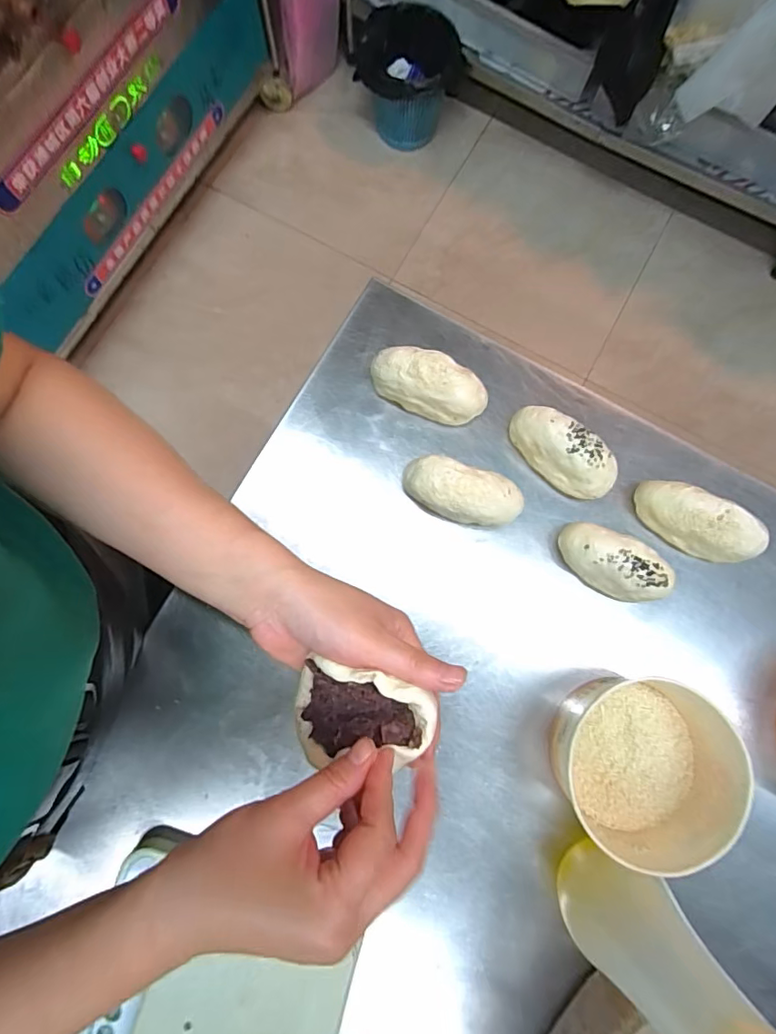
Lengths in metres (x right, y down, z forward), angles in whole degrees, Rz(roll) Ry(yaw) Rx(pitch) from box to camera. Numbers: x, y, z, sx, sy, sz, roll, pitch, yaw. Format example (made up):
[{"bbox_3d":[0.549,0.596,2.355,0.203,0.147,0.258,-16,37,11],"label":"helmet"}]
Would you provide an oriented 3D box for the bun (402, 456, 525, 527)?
[{"bbox_3d":[0.064,-0.021,0.448,0.105,0.052,0.042,17,80,2],"label":"bun"}]

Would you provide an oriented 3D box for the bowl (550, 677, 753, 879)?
[{"bbox_3d":[0.197,0.195,0.404,0.123,0.062,0.124,0,79,-1],"label":"bowl"}]

